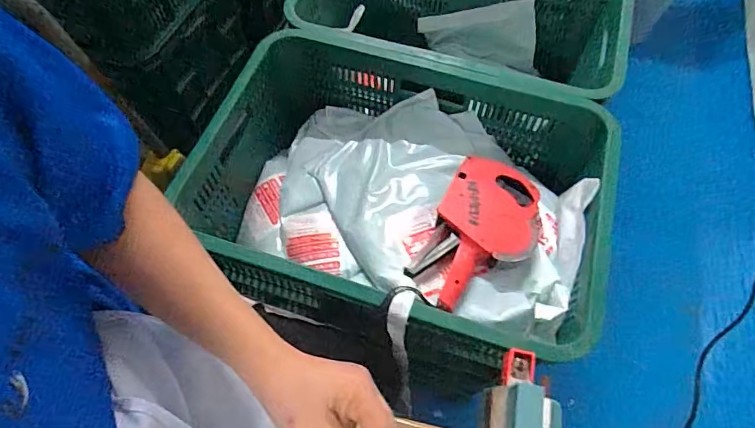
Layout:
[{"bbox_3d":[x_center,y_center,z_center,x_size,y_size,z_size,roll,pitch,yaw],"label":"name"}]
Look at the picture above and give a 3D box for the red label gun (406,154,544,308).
[{"bbox_3d":[0.141,0.027,0.613,0.132,0.040,0.225,26,66,12],"label":"red label gun"}]

